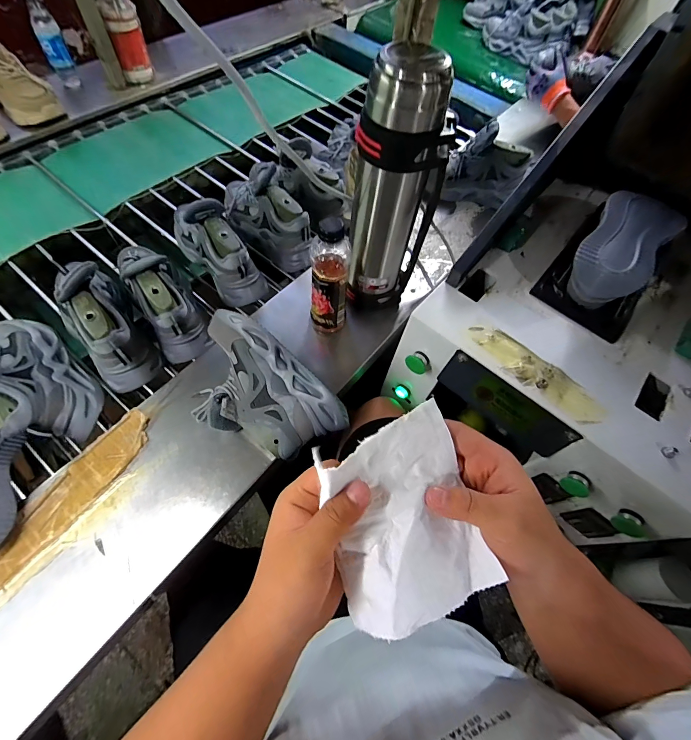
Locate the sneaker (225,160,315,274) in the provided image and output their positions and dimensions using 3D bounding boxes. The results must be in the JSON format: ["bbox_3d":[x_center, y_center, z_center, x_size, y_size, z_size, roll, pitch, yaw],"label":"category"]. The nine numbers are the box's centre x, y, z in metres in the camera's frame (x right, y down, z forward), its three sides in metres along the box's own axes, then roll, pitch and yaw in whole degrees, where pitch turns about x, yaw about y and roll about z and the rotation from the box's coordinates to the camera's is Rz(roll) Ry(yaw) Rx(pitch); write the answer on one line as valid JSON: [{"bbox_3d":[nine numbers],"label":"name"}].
[{"bbox_3d":[-0.177,-0.343,0.777,0.099,0.148,0.274,-35,72,-20],"label":"sneaker"}]

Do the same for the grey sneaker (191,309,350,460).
[{"bbox_3d":[-0.131,0.040,0.571,0.271,0.103,0.156,29,64,9],"label":"grey sneaker"}]

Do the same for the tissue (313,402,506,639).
[{"bbox_3d":[0.039,0.100,0.243,0.097,0.036,0.128,-19,89,-17],"label":"tissue"}]

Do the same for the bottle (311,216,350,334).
[{"bbox_3d":[-0.028,-0.154,0.624,0.073,0.228,0.059,6,63,-4],"label":"bottle"}]

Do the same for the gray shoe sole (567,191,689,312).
[{"bbox_3d":[0.433,-0.189,0.581,0.115,0.108,0.222,41,67,14],"label":"gray shoe sole"}]

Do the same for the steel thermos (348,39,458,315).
[{"bbox_3d":[0.074,-0.262,0.593,0.127,0.414,0.099,-25,69,-18],"label":"steel thermos"}]

